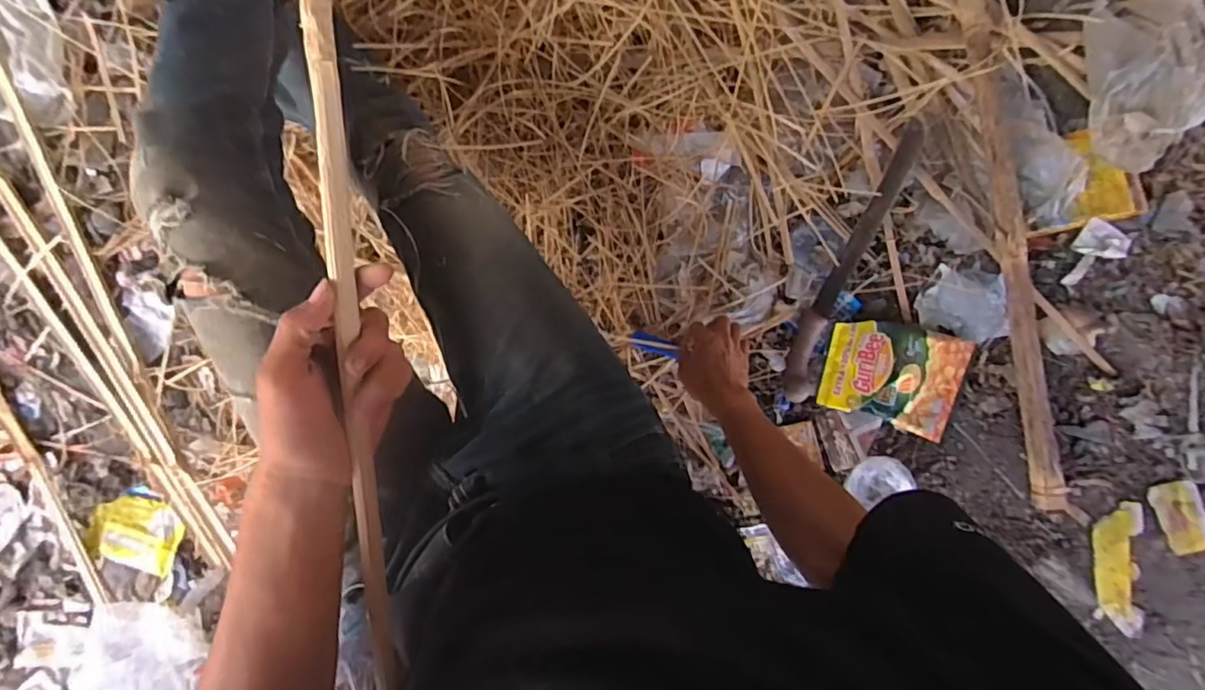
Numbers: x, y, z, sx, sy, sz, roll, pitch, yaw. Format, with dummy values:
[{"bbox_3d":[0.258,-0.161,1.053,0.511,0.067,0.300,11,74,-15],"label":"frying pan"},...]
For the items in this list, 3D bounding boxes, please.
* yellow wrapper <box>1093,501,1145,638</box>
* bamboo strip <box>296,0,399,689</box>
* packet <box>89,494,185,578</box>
[{"bbox_3d":[0.694,0.296,0.760,0.061,0.022,0.172,7,88,3],"label":"yellow wrapper"},{"bbox_3d":[-0.156,-0.027,0.348,0.017,0.013,0.666,2,105,3],"label":"bamboo strip"},{"bbox_3d":[-0.741,0.295,0.903,0.145,0.017,0.106,18,88,3],"label":"packet"}]

